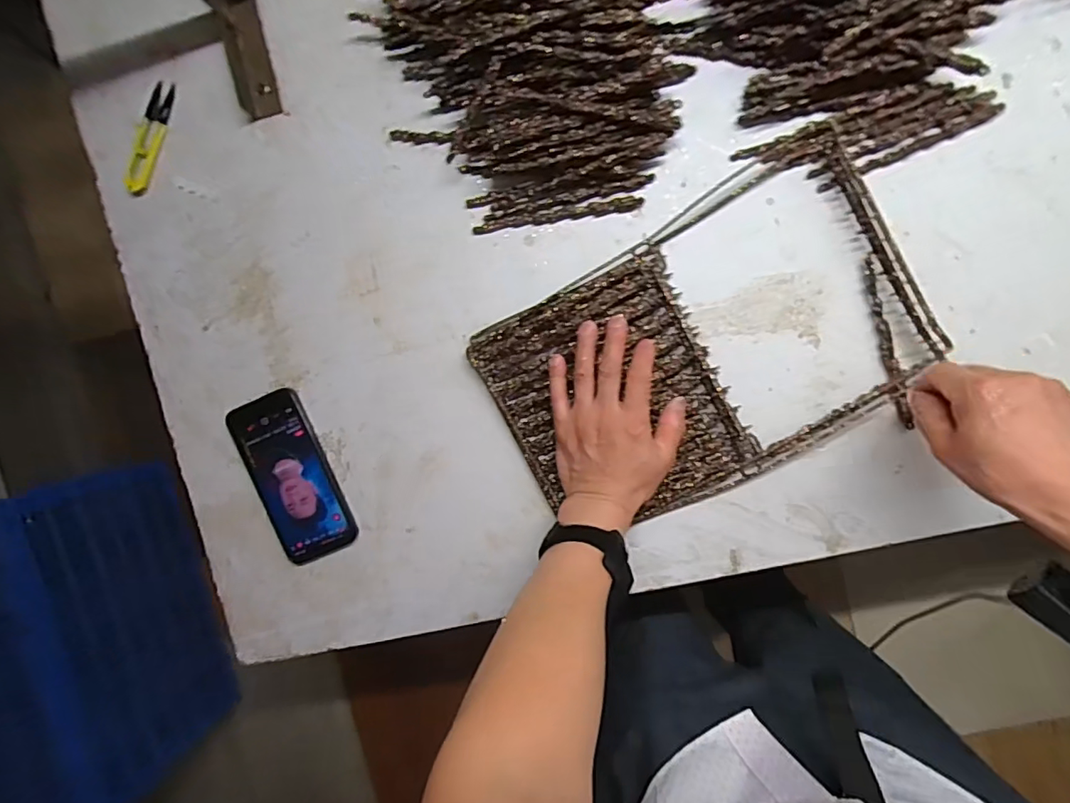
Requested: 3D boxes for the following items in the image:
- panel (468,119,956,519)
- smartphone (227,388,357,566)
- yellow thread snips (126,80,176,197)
[{"bbox_3d":[0.145,-0.044,0.485,0.365,0.025,0.242,-27,94,8],"label":"panel"},{"bbox_3d":[-0.242,0.077,0.544,0.078,0.016,0.169,-22,94,7],"label":"smartphone"},{"bbox_3d":[-0.375,-0.253,0.521,0.027,0.006,0.107,23,98,2],"label":"yellow thread snips"}]

